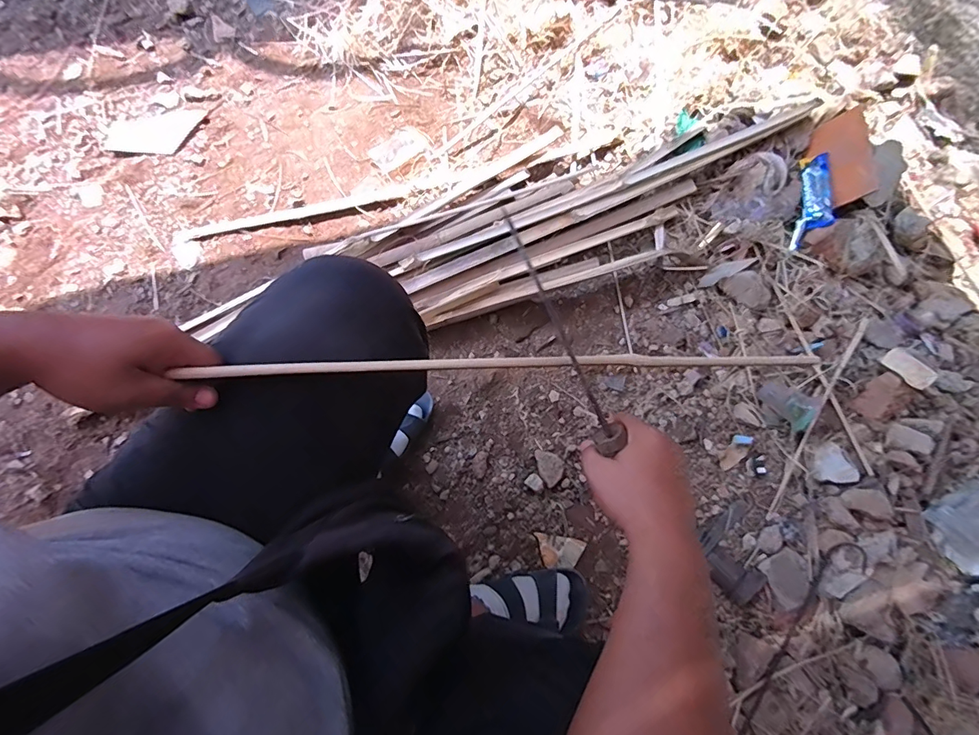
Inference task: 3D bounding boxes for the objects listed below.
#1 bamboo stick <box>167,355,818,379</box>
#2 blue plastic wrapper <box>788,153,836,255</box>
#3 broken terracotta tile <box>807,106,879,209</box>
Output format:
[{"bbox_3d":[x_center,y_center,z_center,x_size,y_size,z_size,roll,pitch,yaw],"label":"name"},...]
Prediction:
[{"bbox_3d":[0.042,-0.004,0.418,0.572,0.014,0.015,-1,76,-10],"label":"bamboo stick"},{"bbox_3d":[0.624,-0.325,0.879,0.051,0.039,0.208,13,73,2],"label":"blue plastic wrapper"},{"bbox_3d":[0.683,-0.411,0.884,0.092,0.014,0.223,-6,64,40],"label":"broken terracotta tile"}]

